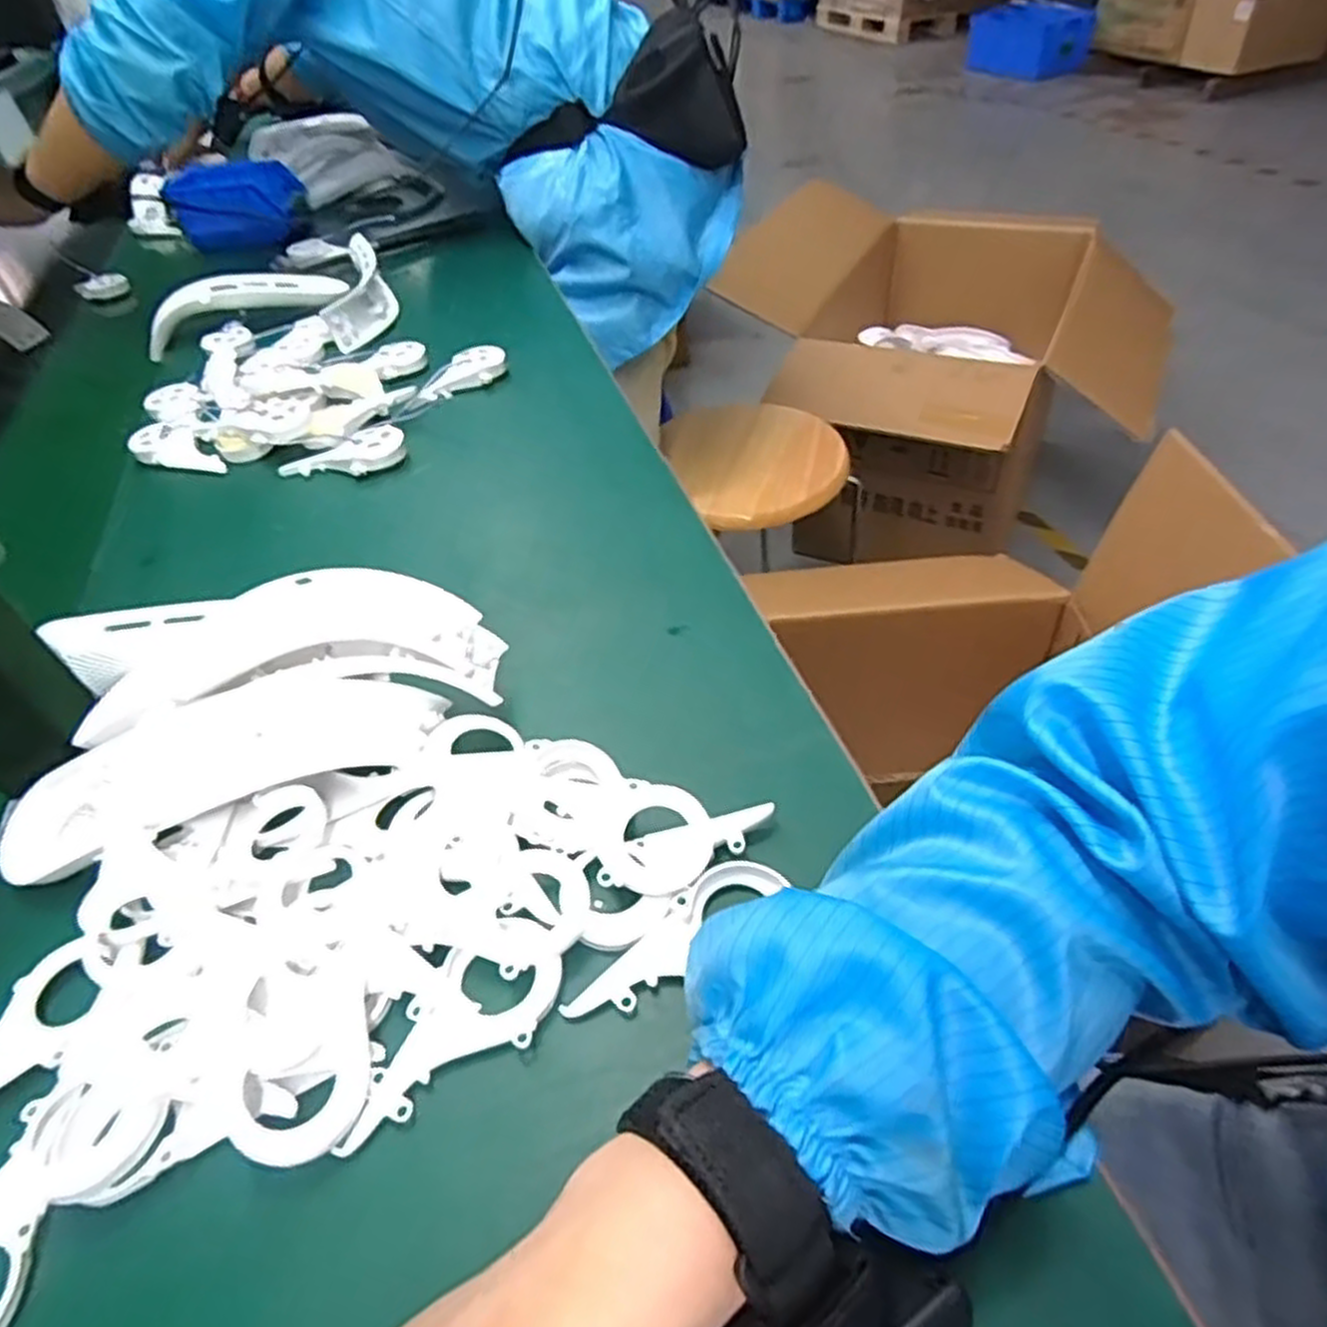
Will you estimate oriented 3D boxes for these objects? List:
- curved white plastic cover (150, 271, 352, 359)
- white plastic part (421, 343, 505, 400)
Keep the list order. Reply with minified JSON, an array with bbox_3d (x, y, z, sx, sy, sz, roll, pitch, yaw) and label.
[{"bbox_3d":[-0.423,-0.367,0.812,0.196,0.037,0.072,-19,46,-12],"label":"curved white plastic cover"},{"bbox_3d":[-0.166,-0.242,0.667,0.039,0.015,0.080,23,52,27],"label":"white plastic part"}]

